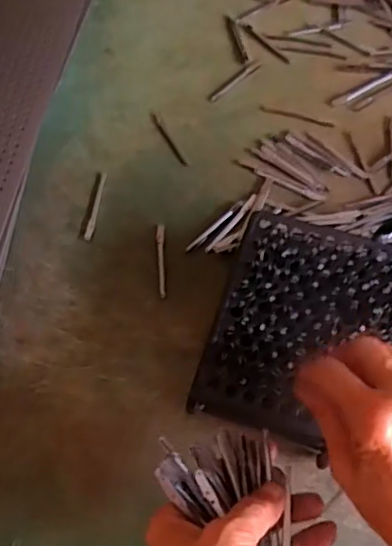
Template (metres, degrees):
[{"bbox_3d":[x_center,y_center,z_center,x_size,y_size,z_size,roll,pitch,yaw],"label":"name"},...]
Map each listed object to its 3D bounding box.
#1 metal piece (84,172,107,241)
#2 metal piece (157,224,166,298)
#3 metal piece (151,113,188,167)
[{"bbox_3d":[-0.087,-0.059,0.536,0.006,0.004,0.068,7,65,7],"label":"metal piece"},{"bbox_3d":[-0.029,-0.011,0.513,0.006,0.004,0.068,-4,64,2],"label":"metal piece"},{"bbox_3d":[-0.025,-0.123,0.565,0.005,0.004,0.069,-27,66,-10],"label":"metal piece"}]

